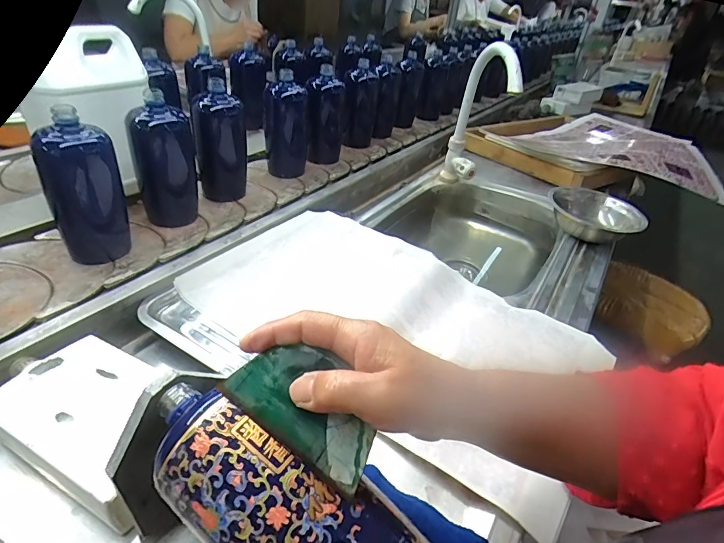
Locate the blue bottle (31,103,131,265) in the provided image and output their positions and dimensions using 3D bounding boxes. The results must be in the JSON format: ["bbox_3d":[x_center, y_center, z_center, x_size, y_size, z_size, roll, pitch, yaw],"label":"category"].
[{"bbox_3d":[-0.348,-0.102,0.535,0.059,0.175,0.077,14,38,4],"label":"blue bottle"}]

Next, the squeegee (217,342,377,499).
[{"bbox_3d":[-0.030,0.076,0.245,0.094,0.004,0.053,34,75,15],"label":"squeegee"}]

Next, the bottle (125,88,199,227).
[{"bbox_3d":[-0.291,-0.164,0.631,0.073,0.170,0.073,8,38,-4],"label":"bottle"}]

